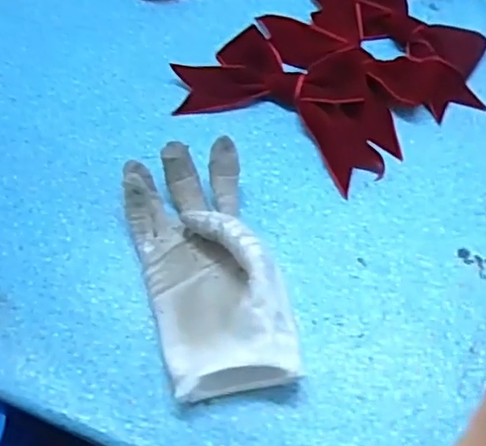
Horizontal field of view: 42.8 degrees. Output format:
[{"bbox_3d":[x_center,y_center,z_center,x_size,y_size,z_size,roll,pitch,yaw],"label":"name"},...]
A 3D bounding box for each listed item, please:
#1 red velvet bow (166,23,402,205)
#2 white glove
[{"bbox_3d":[0.037,-0.093,0.446,0.160,0.022,0.092,29,65,17],"label":"red velvet bow"},{"bbox_3d":[-0.021,0.025,0.372,0.076,0.034,0.157,-16,61,-8],"label":"white glove"}]

